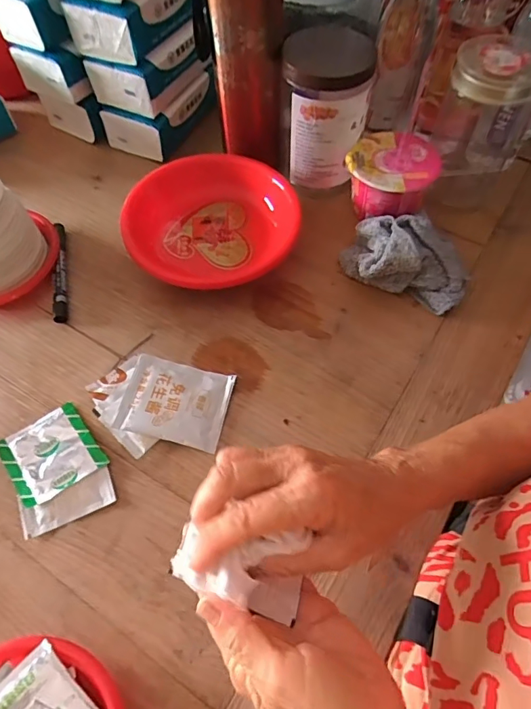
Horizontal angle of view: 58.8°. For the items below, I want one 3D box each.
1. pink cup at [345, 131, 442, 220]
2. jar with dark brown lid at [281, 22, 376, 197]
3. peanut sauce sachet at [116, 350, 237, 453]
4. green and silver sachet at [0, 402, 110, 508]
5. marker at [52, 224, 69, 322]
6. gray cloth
[{"bbox_3d":[0.142,-0.198,0.544,0.093,0.069,0.093,0,61,1],"label":"pink cup"},{"bbox_3d":[0.064,-0.272,0.526,0.090,0.152,0.088,-2,61,0],"label":"jar with dark brown lid"},{"bbox_3d":[-0.083,0.044,0.443,0.093,0.017,0.077,11,61,7],"label":"peanut sauce sachet"},{"bbox_3d":[-0.192,0.089,0.422,0.073,0.011,0.077,-34,66,-17],"label":"green and silver sachet"},{"bbox_3d":[-0.226,-0.095,0.522,0.015,0.019,0.135,-9,61,-4],"label":"marker"},{"bbox_3d":[0.152,-0.107,0.504,0.131,0.050,0.095,18,63,11],"label":"gray cloth"}]

